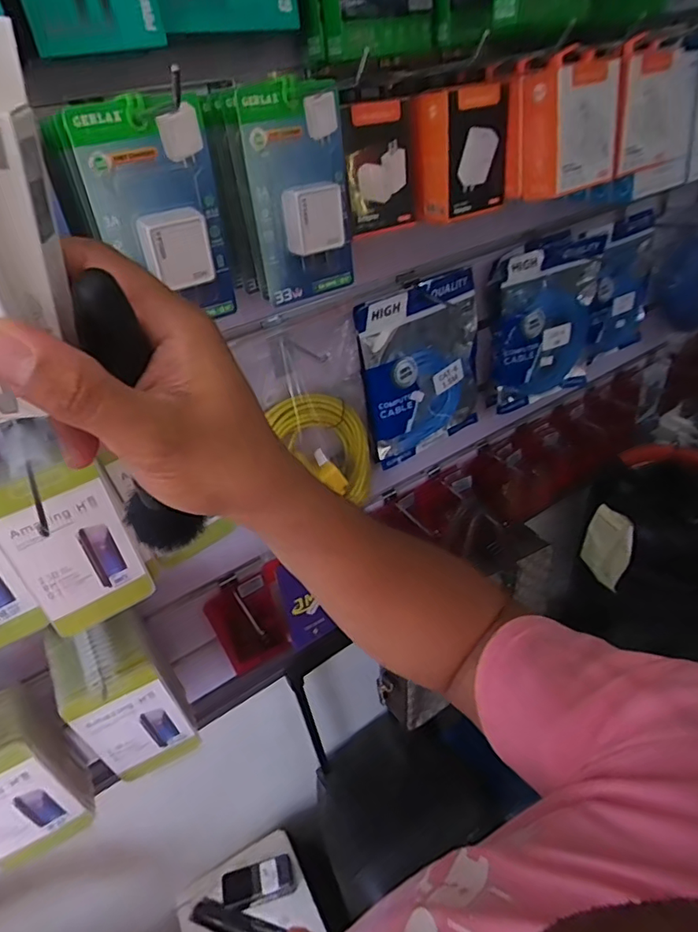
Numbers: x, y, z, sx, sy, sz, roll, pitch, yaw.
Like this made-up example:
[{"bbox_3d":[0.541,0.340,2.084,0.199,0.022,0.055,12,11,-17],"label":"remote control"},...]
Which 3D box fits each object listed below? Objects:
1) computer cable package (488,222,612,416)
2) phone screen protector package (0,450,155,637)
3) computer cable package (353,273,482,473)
[{"bbox_3d":[0.288,-0.200,0.754,0.190,0.223,0.049,-24,40,-21],"label":"computer cable package"},{"bbox_3d":[-0.241,0.068,0.460,0.089,0.179,0.016,-28,42,-25],"label":"phone screen protector package"},{"bbox_3d":[0.099,-0.123,0.693,0.182,0.217,0.034,-27,41,-24],"label":"computer cable package"}]

